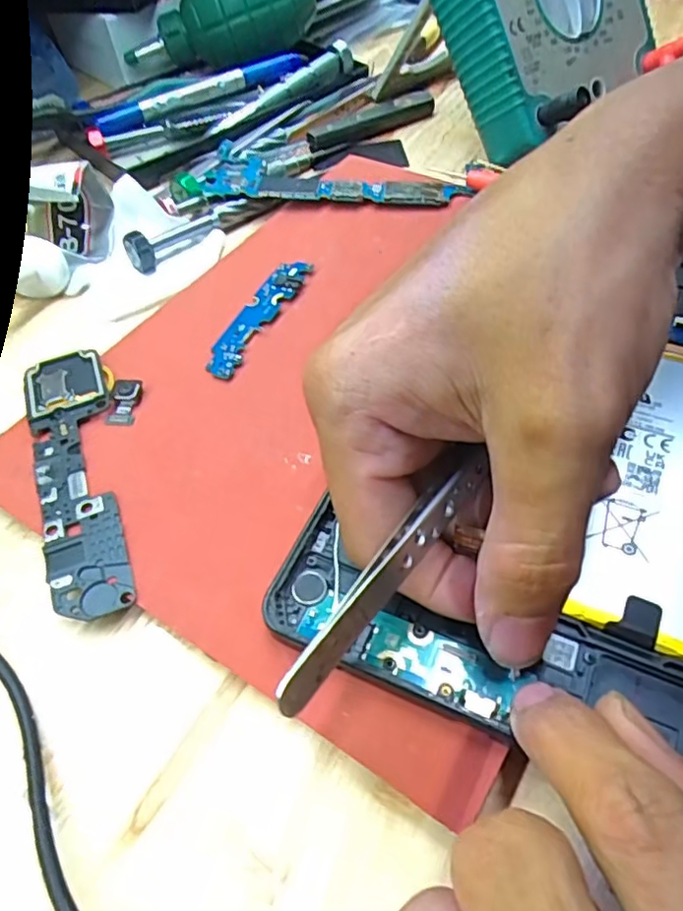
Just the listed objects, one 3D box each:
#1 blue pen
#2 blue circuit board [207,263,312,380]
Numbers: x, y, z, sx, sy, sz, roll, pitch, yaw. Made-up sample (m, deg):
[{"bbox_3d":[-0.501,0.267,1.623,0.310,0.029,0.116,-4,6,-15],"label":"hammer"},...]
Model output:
[{"bbox_3d":[-0.082,-0.217,0.367,0.132,0.013,0.011,-25,55,-13],"label":"blue pen"},{"bbox_3d":[-0.034,-0.057,0.250,0.015,0.004,0.071,19,57,18],"label":"blue circuit board"}]

